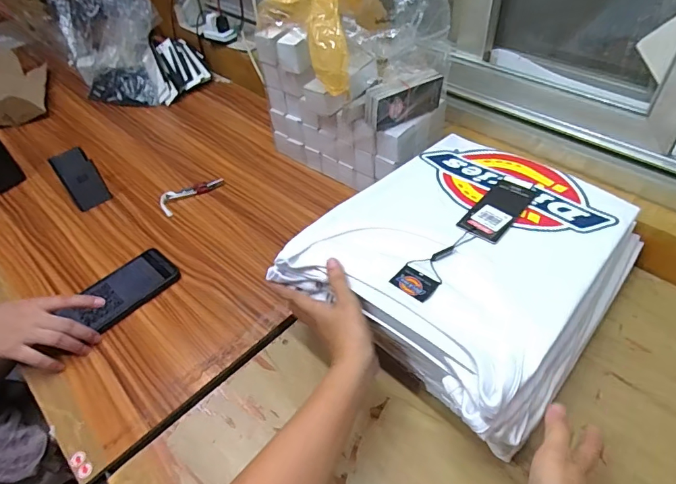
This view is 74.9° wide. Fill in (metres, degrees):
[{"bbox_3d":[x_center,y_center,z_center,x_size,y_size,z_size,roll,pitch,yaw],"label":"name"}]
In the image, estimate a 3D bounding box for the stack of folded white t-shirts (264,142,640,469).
[{"bbox_3d":[0.149,0.008,0.496,0.283,0.084,0.348,32,56,30],"label":"stack of folded white t-shirts"}]

